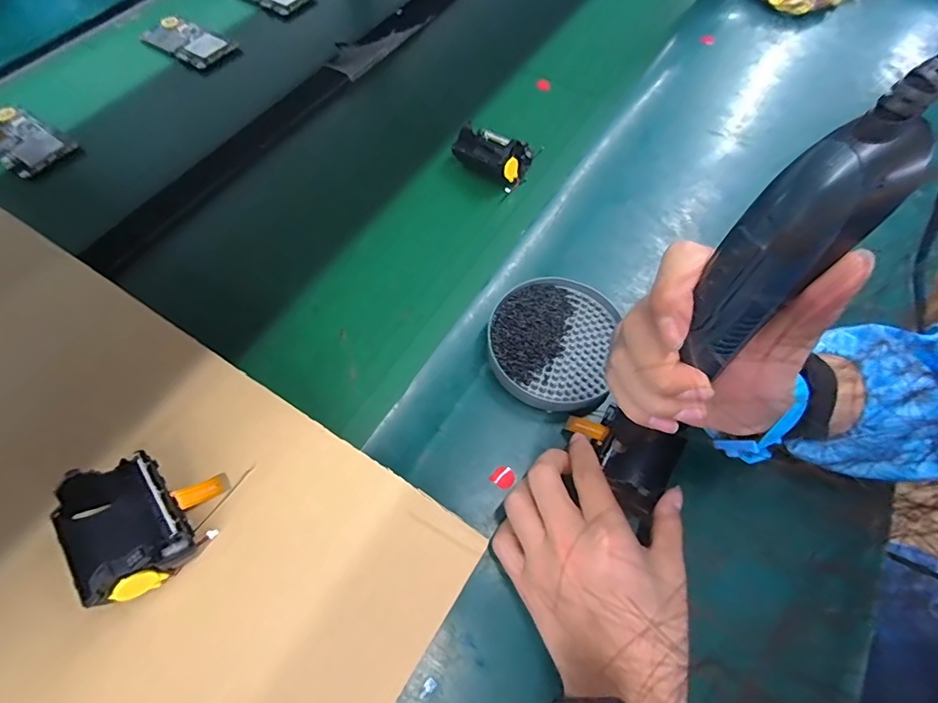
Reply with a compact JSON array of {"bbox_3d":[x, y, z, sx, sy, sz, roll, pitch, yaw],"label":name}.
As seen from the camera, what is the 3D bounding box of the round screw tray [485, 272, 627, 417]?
[{"bbox_3d":[0.068,-0.011,0.402,0.099,0.021,0.118,14,62,6],"label":"round screw tray"}]

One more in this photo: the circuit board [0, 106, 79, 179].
[{"bbox_3d":[-0.490,-0.230,0.529,0.122,0.011,0.065,31,65,14],"label":"circuit board"}]

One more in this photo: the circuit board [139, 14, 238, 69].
[{"bbox_3d":[-0.363,-0.398,0.622,0.116,0.009,0.064,28,64,12],"label":"circuit board"}]

